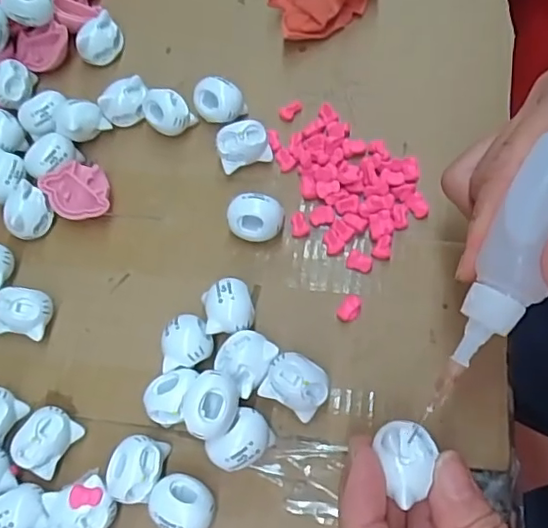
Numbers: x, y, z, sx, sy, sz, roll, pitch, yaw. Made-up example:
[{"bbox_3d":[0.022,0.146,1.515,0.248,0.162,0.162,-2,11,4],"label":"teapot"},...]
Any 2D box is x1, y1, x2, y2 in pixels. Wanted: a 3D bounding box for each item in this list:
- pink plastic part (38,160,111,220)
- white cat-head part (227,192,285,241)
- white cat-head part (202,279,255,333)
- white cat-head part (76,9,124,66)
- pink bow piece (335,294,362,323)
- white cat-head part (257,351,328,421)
[{"bbox_3d":[-0.095,-0.035,0.288,0.029,0.007,0.033,-35,70,-8],"label":"pink plastic part"},{"bbox_3d":[-0.008,-0.021,0.274,0.025,0.016,0.019,14,71,11],"label":"white cat-head part"},{"bbox_3d":[-0.020,0.020,0.257,0.021,0.021,0.023,-12,68,1],"label":"white cat-head part"},{"bbox_3d":[-0.095,-0.121,0.318,0.025,0.019,0.014,-37,70,-9],"label":"white cat-head part"},{"bbox_3d":[0.034,0.020,0.262,0.009,0.005,0.014,27,74,15],"label":"pink bow piece"},{"bbox_3d":[0.009,0.050,0.243,0.025,0.021,0.021,28,74,15],"label":"white cat-head part"}]

